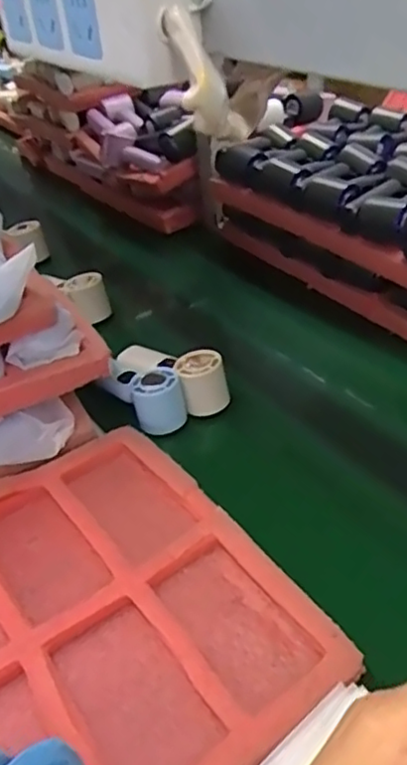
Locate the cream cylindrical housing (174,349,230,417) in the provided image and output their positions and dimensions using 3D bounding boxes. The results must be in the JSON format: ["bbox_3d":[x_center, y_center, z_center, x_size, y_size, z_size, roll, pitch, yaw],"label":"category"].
[{"bbox_3d":[0.000,0.000,0.693,0.054,0.056,0.045,-6,38,0],"label":"cream cylindrical housing"}]

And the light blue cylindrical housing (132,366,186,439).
[{"bbox_3d":[-0.050,0.020,0.683,0.051,0.056,0.055,-11,38,-7],"label":"light blue cylindrical housing"}]

